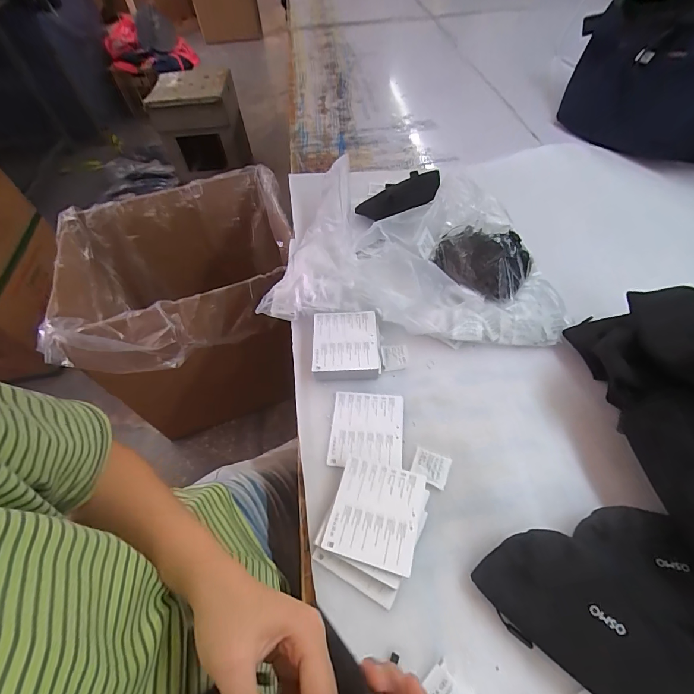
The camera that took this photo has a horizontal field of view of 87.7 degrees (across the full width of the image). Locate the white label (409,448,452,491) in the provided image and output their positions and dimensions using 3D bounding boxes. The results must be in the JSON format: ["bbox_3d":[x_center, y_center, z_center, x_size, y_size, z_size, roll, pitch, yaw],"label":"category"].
[{"bbox_3d":[0.097,0.140,0.419,0.041,0.004,0.036,17,65,17],"label":"white label"}]

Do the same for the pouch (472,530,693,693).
[{"bbox_3d":[0.226,0.253,0.311,0.093,0.049,0.206,-39,61,-21],"label":"pouch"}]

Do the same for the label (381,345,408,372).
[{"bbox_3d":[0.066,0.014,0.506,0.036,0.007,0.040,-2,54,3],"label":"label"}]

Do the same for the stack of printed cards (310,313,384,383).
[{"bbox_3d":[-0.001,-0.002,0.504,0.091,0.032,0.095,-3,54,2],"label":"stack of printed cards"}]

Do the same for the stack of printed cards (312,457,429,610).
[{"bbox_3d":[0.028,0.187,0.384,0.096,0.024,0.121,17,57,16],"label":"stack of printed cards"}]

